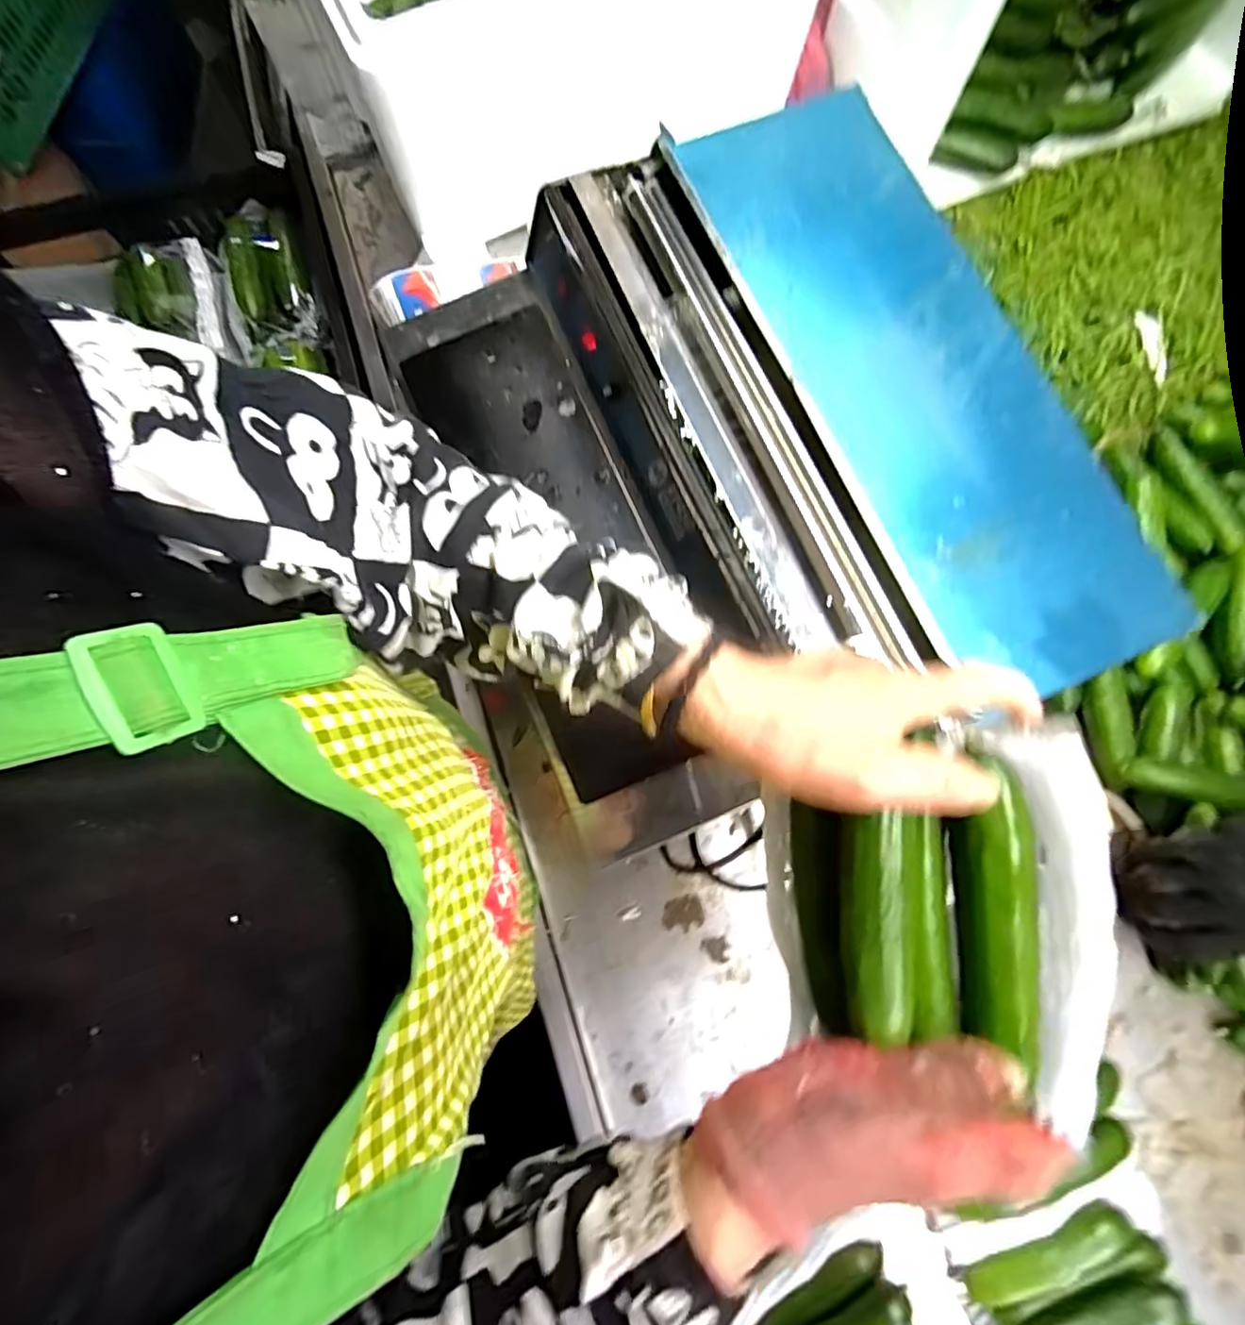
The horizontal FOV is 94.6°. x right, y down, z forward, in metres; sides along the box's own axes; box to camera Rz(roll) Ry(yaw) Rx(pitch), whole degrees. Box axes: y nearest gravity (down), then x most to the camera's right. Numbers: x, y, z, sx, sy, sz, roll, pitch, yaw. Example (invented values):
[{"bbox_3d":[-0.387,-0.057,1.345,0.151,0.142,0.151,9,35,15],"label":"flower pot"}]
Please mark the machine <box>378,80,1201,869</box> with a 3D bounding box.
[{"bbox_3d":[0.085,-0.142,0.486,0.435,0.214,0.482,-21,76,-6],"label":"machine"}]

